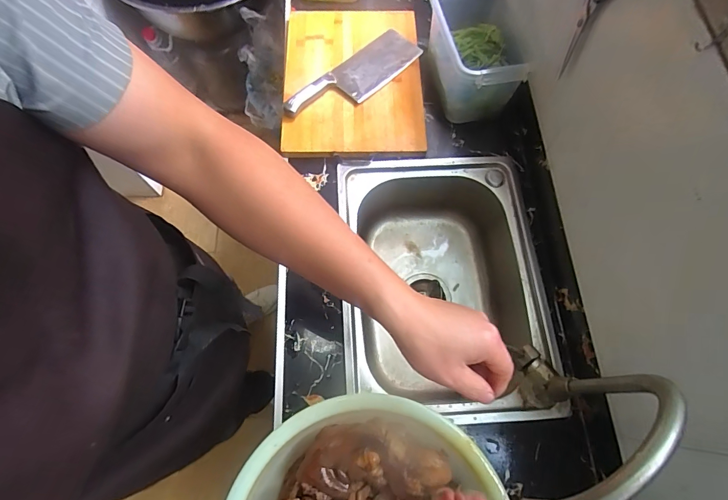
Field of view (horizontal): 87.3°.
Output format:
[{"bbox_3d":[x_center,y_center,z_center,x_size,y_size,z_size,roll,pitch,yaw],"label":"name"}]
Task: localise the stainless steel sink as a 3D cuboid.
[{"bbox_3d":[0.130,0.072,0.705,0.326,0.208,0.450,-4,71,-1],"label":"stainless steel sink"}]

